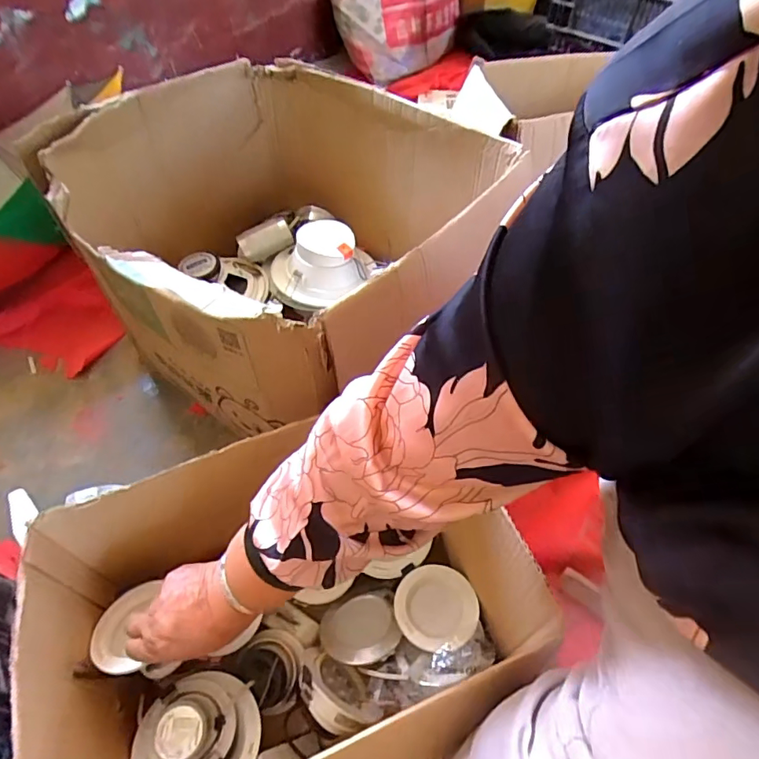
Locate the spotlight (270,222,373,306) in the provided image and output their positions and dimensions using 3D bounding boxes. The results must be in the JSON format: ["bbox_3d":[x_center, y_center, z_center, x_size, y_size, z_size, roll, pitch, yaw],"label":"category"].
[{"bbox_3d":[-0.099,-0.207,0.857,0.182,0.086,0.143,-6,51,-5],"label":"spotlight"}]

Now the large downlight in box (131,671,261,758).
[{"bbox_3d":[-0.176,0.340,0.474,0.109,0.061,0.112,0,51,0],"label":"large downlight in box"}]

